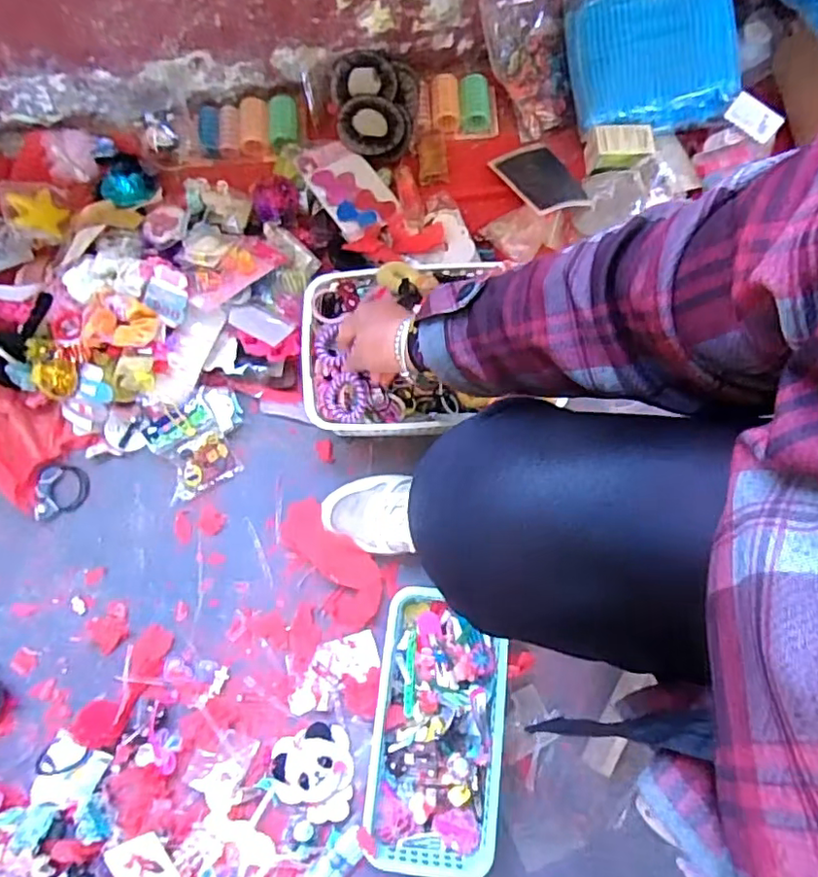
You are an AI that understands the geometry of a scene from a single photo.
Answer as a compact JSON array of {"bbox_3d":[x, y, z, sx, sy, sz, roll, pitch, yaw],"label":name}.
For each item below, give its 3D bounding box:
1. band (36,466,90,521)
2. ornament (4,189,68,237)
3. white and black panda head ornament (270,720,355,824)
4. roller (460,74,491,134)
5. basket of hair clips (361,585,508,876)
[{"bbox_3d":[-0.416,0.064,0.715,0.055,0.011,0.063,1,76,-18],"label":"band"},{"bbox_3d":[-0.480,-0.296,0.774,0.068,0.012,0.062,-9,85,-48],"label":"ornament"},{"bbox_3d":[-0.099,0.353,0.624,0.082,0.016,0.090,0,73,-1],"label":"white and black panda head ornament"},{"bbox_3d":[0.097,-0.488,0.865,0.046,0.045,0.073,-2,74,-2],"label":"roller"},{"bbox_3d":[0.031,0.300,0.626,0.133,0.047,0.261,7,73,1],"label":"basket of hair clips"}]

